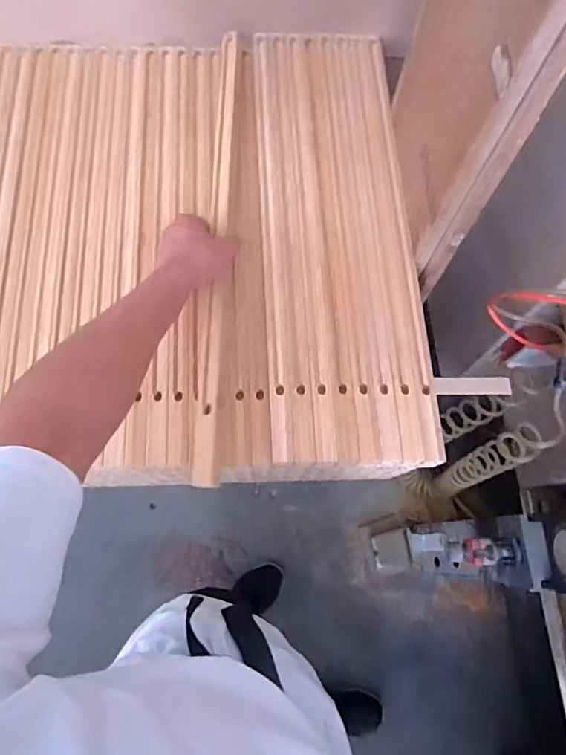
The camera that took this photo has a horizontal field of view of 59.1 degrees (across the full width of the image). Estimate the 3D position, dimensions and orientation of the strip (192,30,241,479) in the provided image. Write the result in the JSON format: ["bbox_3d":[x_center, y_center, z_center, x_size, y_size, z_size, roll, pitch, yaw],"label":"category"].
[{"bbox_3d":[-0.084,-0.190,0.649,0.035,0.039,0.652,1,72,0],"label":"strip"}]

